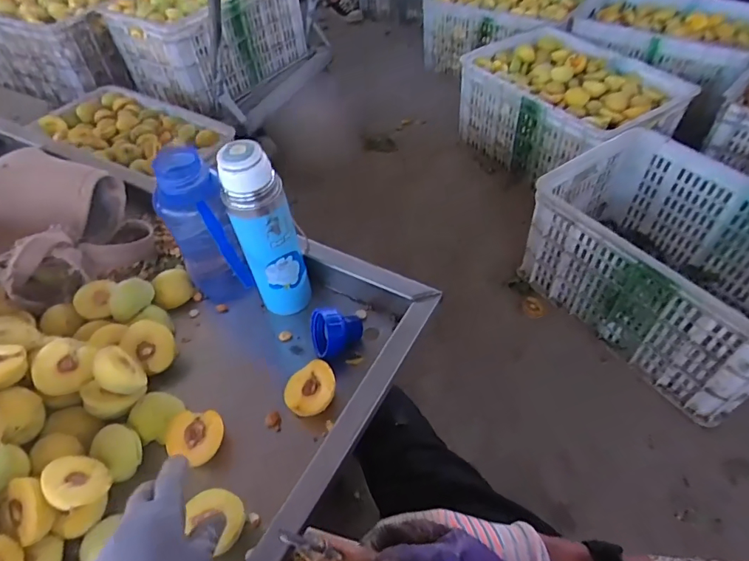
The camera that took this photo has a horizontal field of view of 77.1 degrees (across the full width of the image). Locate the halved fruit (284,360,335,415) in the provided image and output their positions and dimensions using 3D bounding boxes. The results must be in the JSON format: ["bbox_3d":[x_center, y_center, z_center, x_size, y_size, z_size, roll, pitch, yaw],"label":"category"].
[{"bbox_3d":[-0.072,0.127,0.538,0.058,0.033,0.059,-2,49,2],"label":"halved fruit"}]

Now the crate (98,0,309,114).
[{"bbox_3d":[-0.529,-0.817,1.547,0.375,0.270,0.547,23,54,22],"label":"crate"}]

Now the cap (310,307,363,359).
[{"bbox_3d":[-0.046,0.065,0.575,0.064,0.059,0.056,-7,49,-2],"label":"cap"}]

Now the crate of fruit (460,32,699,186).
[{"bbox_3d":[0.549,-0.501,1.396,0.363,0.258,0.514,-24,51,-16],"label":"crate of fruit"}]

